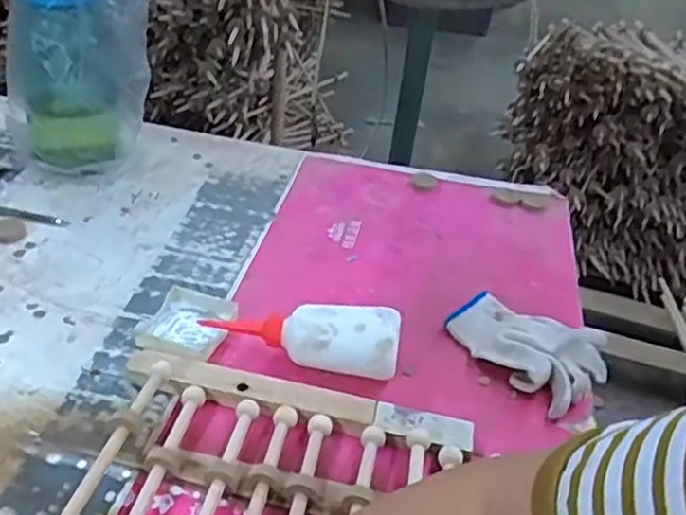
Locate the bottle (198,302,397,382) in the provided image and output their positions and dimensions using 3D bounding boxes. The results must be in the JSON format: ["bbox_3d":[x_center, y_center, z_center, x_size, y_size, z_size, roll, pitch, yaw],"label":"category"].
[{"bbox_3d":[-0.036,0.070,0.640,0.183,0.059,0.062,5,33,18],"label":"bottle"}]

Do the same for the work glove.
[{"bbox_3d":[0.184,0.079,0.673,0.118,0.031,0.146,-22,45,-35],"label":"work glove"}]

